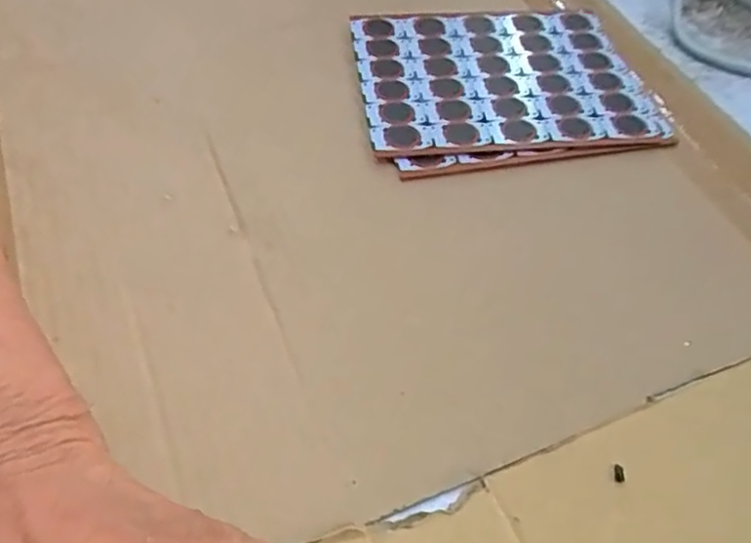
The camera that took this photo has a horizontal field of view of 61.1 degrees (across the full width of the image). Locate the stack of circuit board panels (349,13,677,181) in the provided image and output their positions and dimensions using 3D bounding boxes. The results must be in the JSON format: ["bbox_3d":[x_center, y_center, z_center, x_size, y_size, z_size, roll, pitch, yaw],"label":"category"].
[{"bbox_3d":[0.069,-0.106,0.352,0.158,0.006,0.123,-8,54,-10],"label":"stack of circuit board panels"}]

